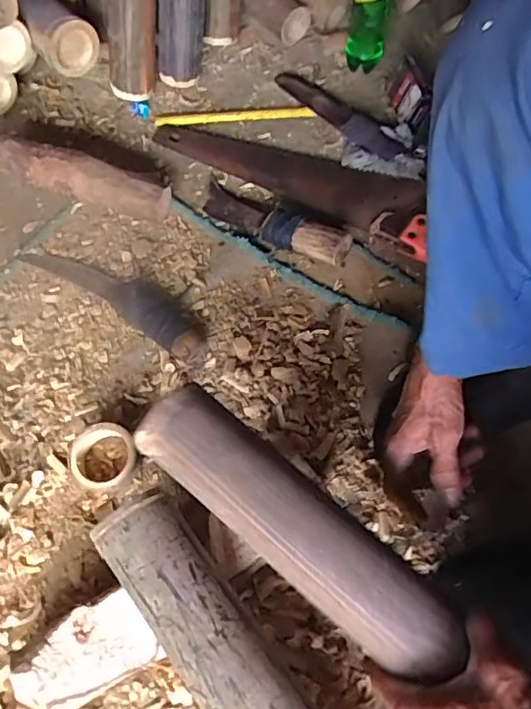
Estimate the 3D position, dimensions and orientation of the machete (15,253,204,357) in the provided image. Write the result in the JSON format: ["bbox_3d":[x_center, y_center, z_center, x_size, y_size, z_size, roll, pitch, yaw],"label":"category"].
[{"bbox_3d":[-0.190,-0.083,0.714,0.283,0.028,0.062,31,69,16],"label":"machete"}]

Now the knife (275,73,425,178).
[{"bbox_3d":[0.112,-0.341,0.822,0.291,0.027,0.085,38,71,18],"label":"knife"}]

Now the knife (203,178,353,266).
[{"bbox_3d":[0.005,-0.185,0.744,0.231,0.046,0.060,29,69,15],"label":"knife"}]

